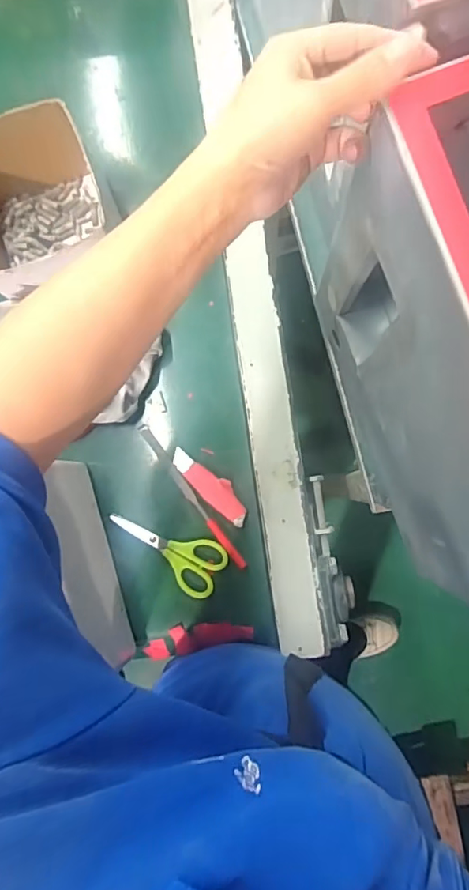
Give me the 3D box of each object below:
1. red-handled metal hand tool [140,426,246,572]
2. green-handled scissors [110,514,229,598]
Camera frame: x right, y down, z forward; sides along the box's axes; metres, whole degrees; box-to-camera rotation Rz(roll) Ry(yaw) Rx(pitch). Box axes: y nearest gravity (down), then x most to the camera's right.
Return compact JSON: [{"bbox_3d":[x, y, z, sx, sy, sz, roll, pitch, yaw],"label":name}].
[{"bbox_3d":[-0.044,0.053,0.557,0.012,0.006,0.180,-37,86,1],"label":"red-handled metal hand tool"},{"bbox_3d":[-0.075,0.115,0.561,0.128,0.005,0.057,18,88,4],"label":"green-handled scissors"}]

